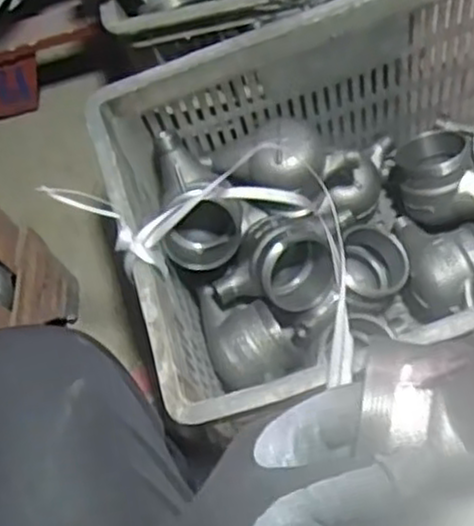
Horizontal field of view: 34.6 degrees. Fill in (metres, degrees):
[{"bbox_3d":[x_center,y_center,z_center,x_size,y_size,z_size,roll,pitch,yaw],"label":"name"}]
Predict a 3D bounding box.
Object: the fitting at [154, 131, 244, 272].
[{"bbox_3d":[-0.044,-0.064,0.761,0.076,0.086,0.134,-10,98,-11],"label":"fitting"}]

